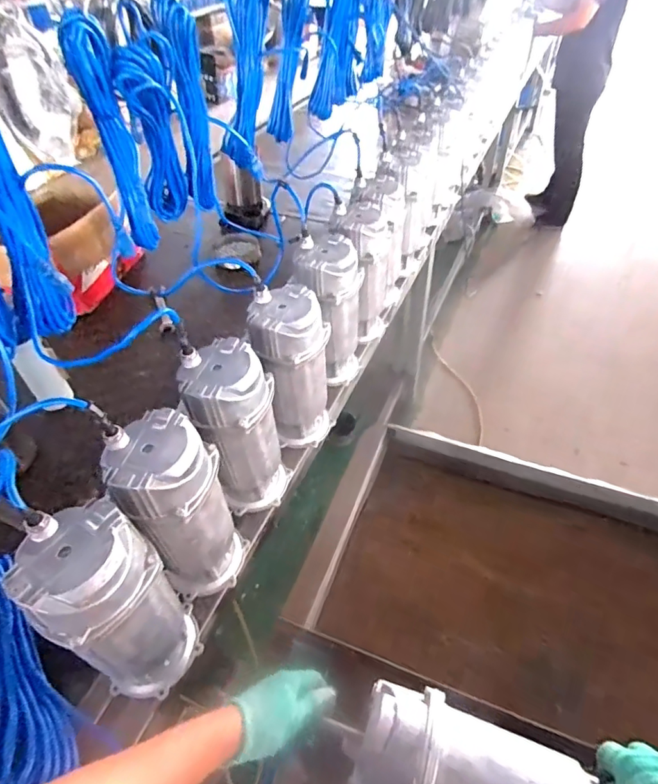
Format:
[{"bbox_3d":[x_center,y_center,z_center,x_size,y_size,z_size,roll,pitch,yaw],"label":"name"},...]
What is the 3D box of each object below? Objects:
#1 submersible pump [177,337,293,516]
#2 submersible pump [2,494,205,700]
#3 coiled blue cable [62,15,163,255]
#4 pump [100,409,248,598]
[{"bbox_3d":[-0.141,0.070,0.778,0.130,0.290,0.120,-15,46,-11],"label":"submersible pump"},{"bbox_3d":[-0.254,0.269,0.594,0.118,0.296,0.128,27,53,27],"label":"submersible pump"},{"bbox_3d":[-0.344,-0.401,0.784,0.054,0.334,0.051,-11,46,-8],"label":"coiled blue cable"},{"bbox_3d":[-0.201,0.168,0.680,0.120,0.295,0.123,-26,49,-21],"label":"pump"}]

